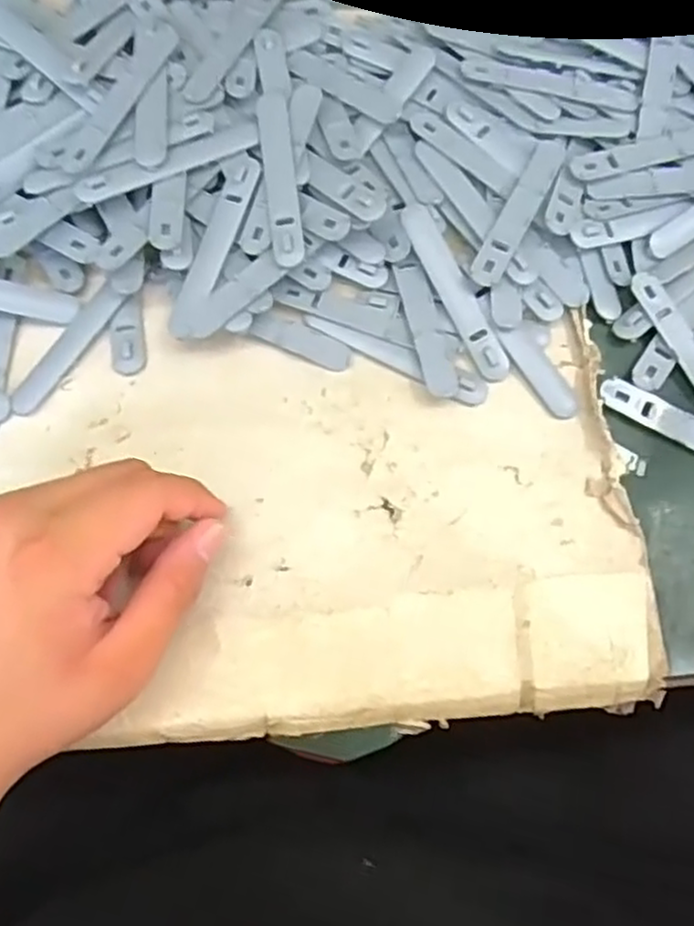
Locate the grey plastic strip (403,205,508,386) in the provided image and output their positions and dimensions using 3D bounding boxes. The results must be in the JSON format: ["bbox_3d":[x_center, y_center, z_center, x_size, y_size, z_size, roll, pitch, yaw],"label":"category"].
[{"bbox_3d":[0.052,-0.083,0.352,0.015,0.004,0.095,-25,82,-2],"label":"grey plastic strip"}]

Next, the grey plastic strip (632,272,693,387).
[{"bbox_3d":[0.167,-0.052,0.349,0.016,0.006,0.092,-26,74,-10],"label":"grey plastic strip"}]

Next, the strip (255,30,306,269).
[{"bbox_3d":[-0.034,-0.158,0.355,0.017,0.006,0.135,-5,72,-4],"label":"strip"}]

